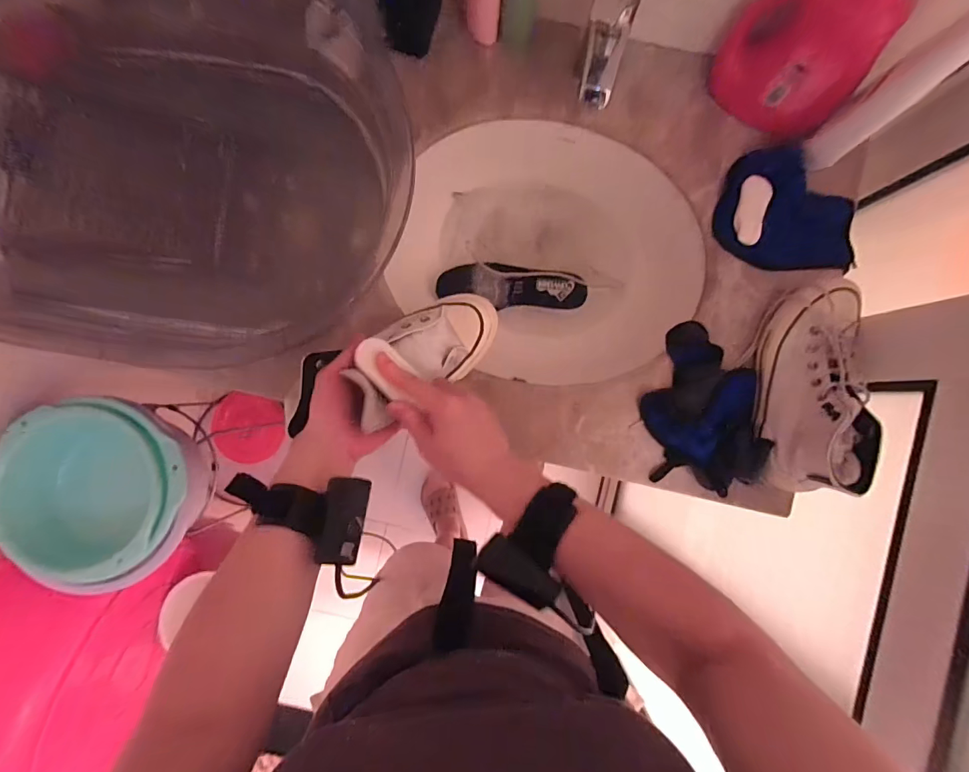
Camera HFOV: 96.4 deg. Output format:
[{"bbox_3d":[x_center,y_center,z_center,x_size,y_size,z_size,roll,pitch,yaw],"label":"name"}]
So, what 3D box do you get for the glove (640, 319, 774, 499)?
[{"bbox_3d":[0.265,0.025,0.523,0.118,0.041,0.200,-1,88,2],"label":"glove"}]

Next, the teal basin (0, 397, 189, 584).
[{"bbox_3d":[-0.723,0.183,0.822,0.336,0.122,0.314,0,88,2],"label":"teal basin"}]

